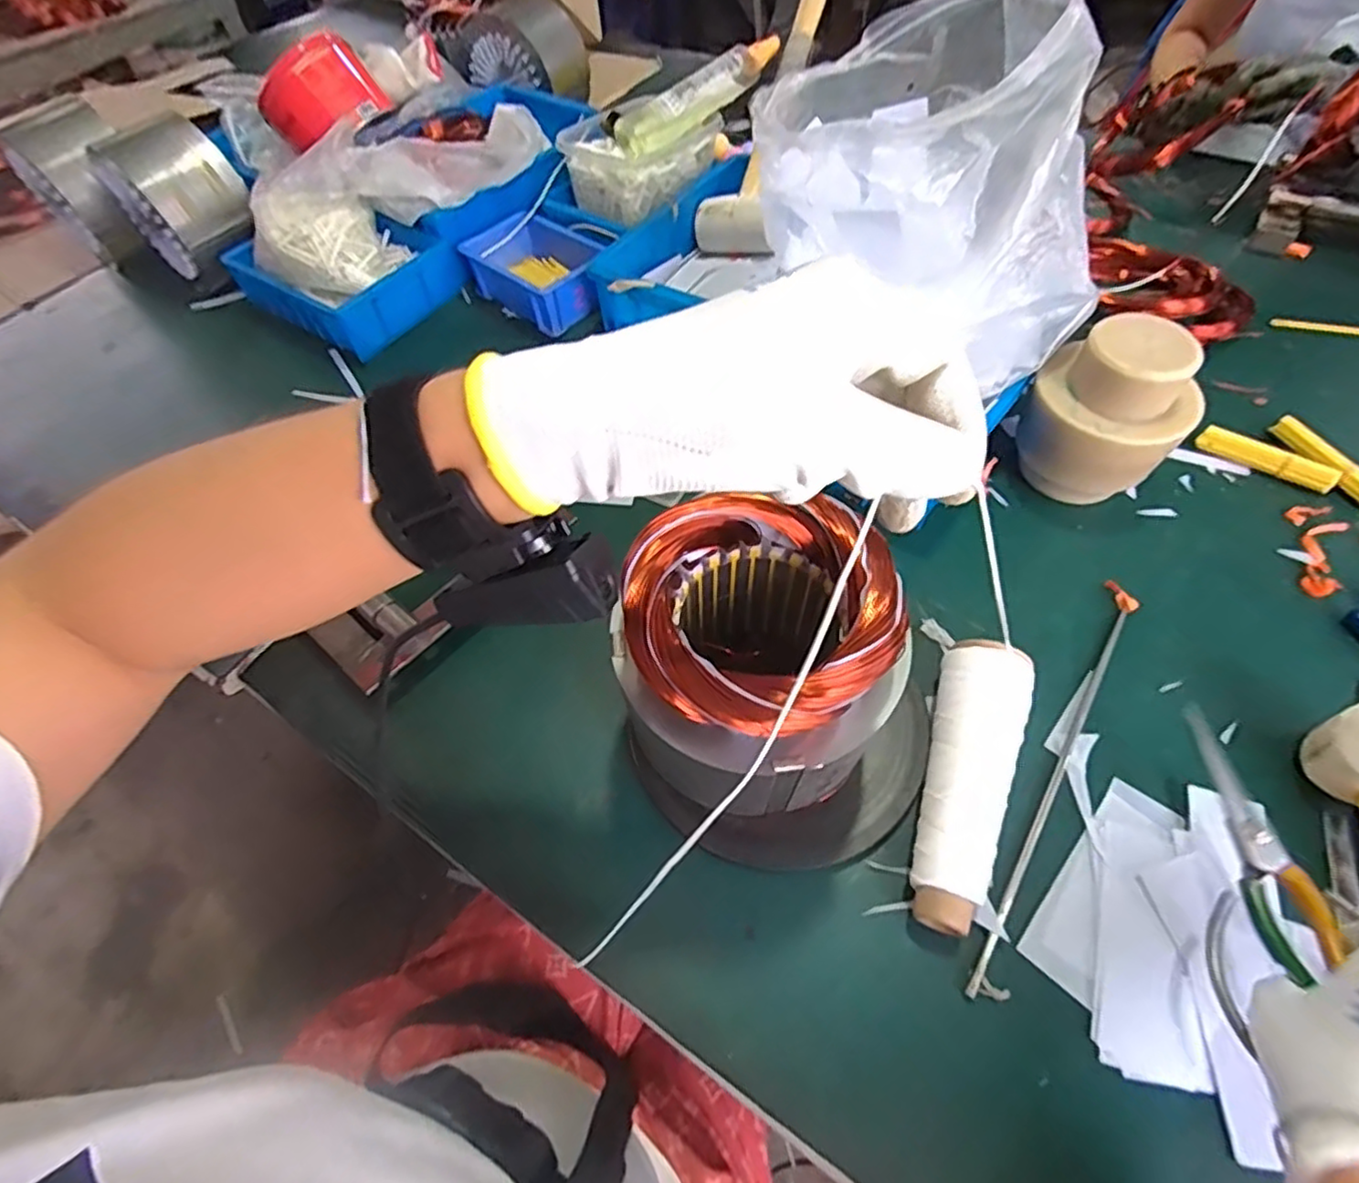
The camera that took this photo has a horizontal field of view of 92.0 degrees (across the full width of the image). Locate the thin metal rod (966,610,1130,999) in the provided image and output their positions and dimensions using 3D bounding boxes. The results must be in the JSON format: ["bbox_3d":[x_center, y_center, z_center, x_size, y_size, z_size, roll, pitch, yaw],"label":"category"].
[{"bbox_3d":[0.242,0.119,0.420,0.007,0.006,0.290,30,64,20],"label":"thin metal rod"}]

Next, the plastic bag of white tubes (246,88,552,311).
[{"bbox_3d":[-0.280,-0.402,0.675,0.312,0.104,0.084,-28,60,-14],"label":"plastic bag of white tubes"}]

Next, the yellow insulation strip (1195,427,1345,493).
[{"bbox_3d":[0.491,-0.112,0.550,0.098,0.016,0.025,34,65,22],"label":"yellow insulation strip"}]

